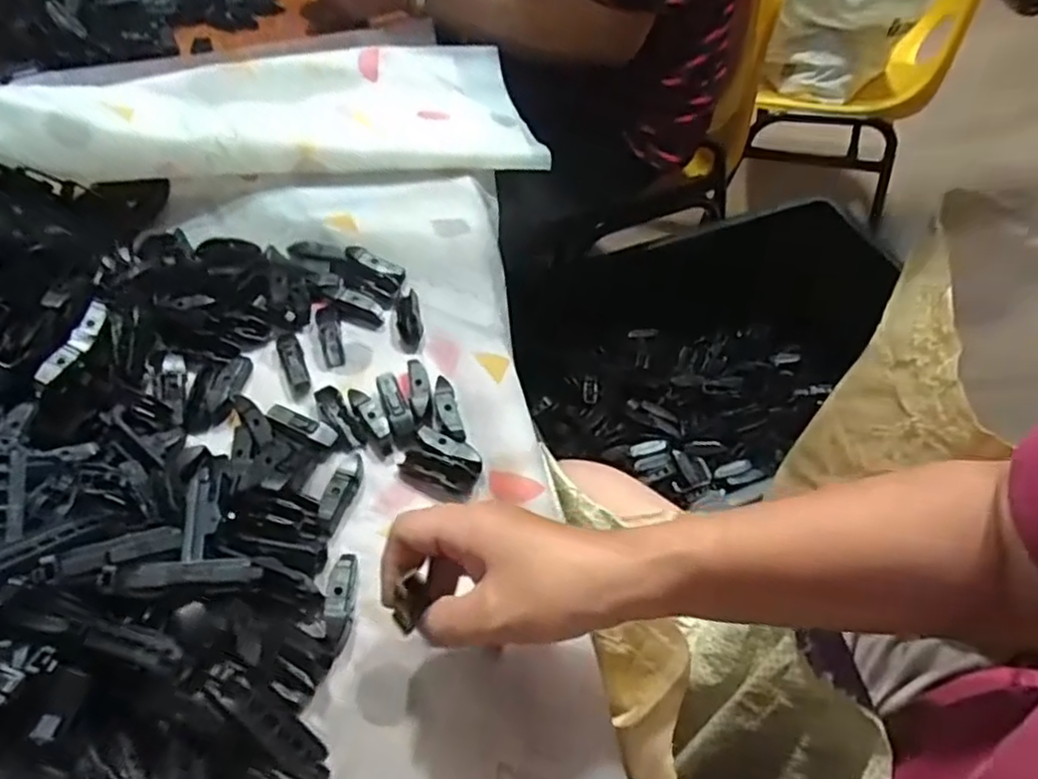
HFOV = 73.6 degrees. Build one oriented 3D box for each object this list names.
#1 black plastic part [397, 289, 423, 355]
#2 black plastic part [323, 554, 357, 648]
[{"bbox_3d":[-0.085,-0.056,0.530,0.019,0.011,0.056,-10,54,-7],"label":"black plastic part"},{"bbox_3d":[-0.104,0.123,0.402,0.015,0.012,0.053,-1,53,-1],"label":"black plastic part"}]

